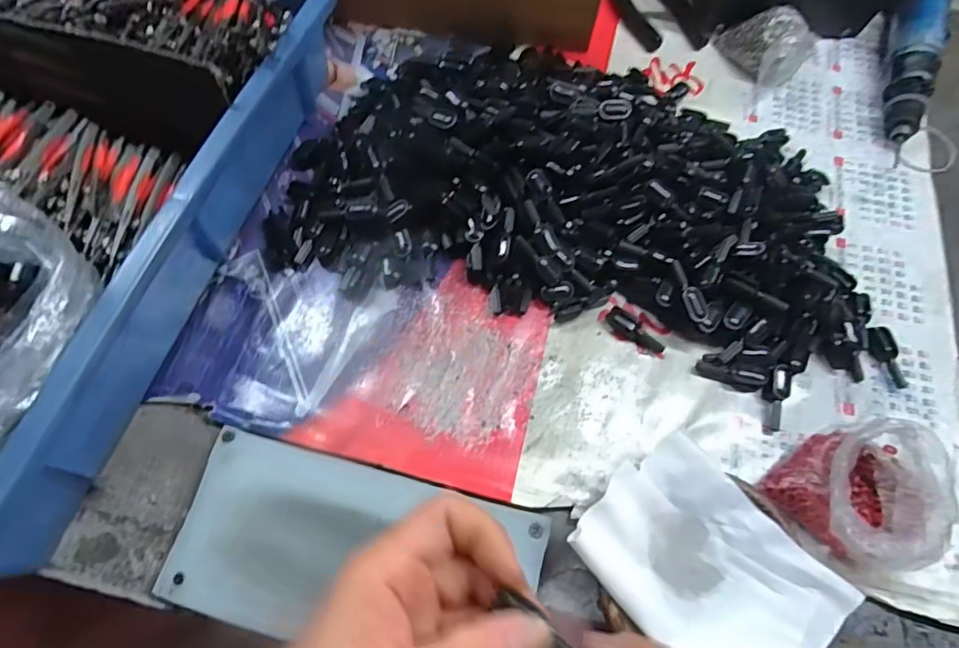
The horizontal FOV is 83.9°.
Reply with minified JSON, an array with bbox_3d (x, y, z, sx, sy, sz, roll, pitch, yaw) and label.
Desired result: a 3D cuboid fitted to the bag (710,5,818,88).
[{"bbox_3d":[0.253,-0.242,0.464,0.067,0.040,0.079,-12,67,-8],"label":"bag"}]

